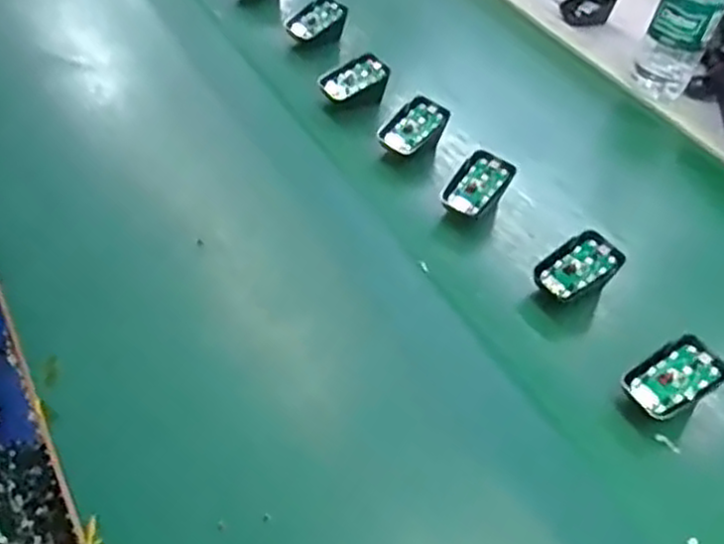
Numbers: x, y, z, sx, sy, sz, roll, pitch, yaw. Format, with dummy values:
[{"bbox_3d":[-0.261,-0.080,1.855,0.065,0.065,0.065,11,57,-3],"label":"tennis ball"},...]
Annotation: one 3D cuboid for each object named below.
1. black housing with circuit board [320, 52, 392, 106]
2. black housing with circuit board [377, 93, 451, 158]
[{"bbox_3d":[-0.006,-0.191,0.760,0.072,0.041,0.035,-19,52,-28],"label":"black housing with circuit board"},{"bbox_3d":[0.047,-0.133,0.713,0.040,0.047,0.069,38,50,24],"label":"black housing with circuit board"}]

